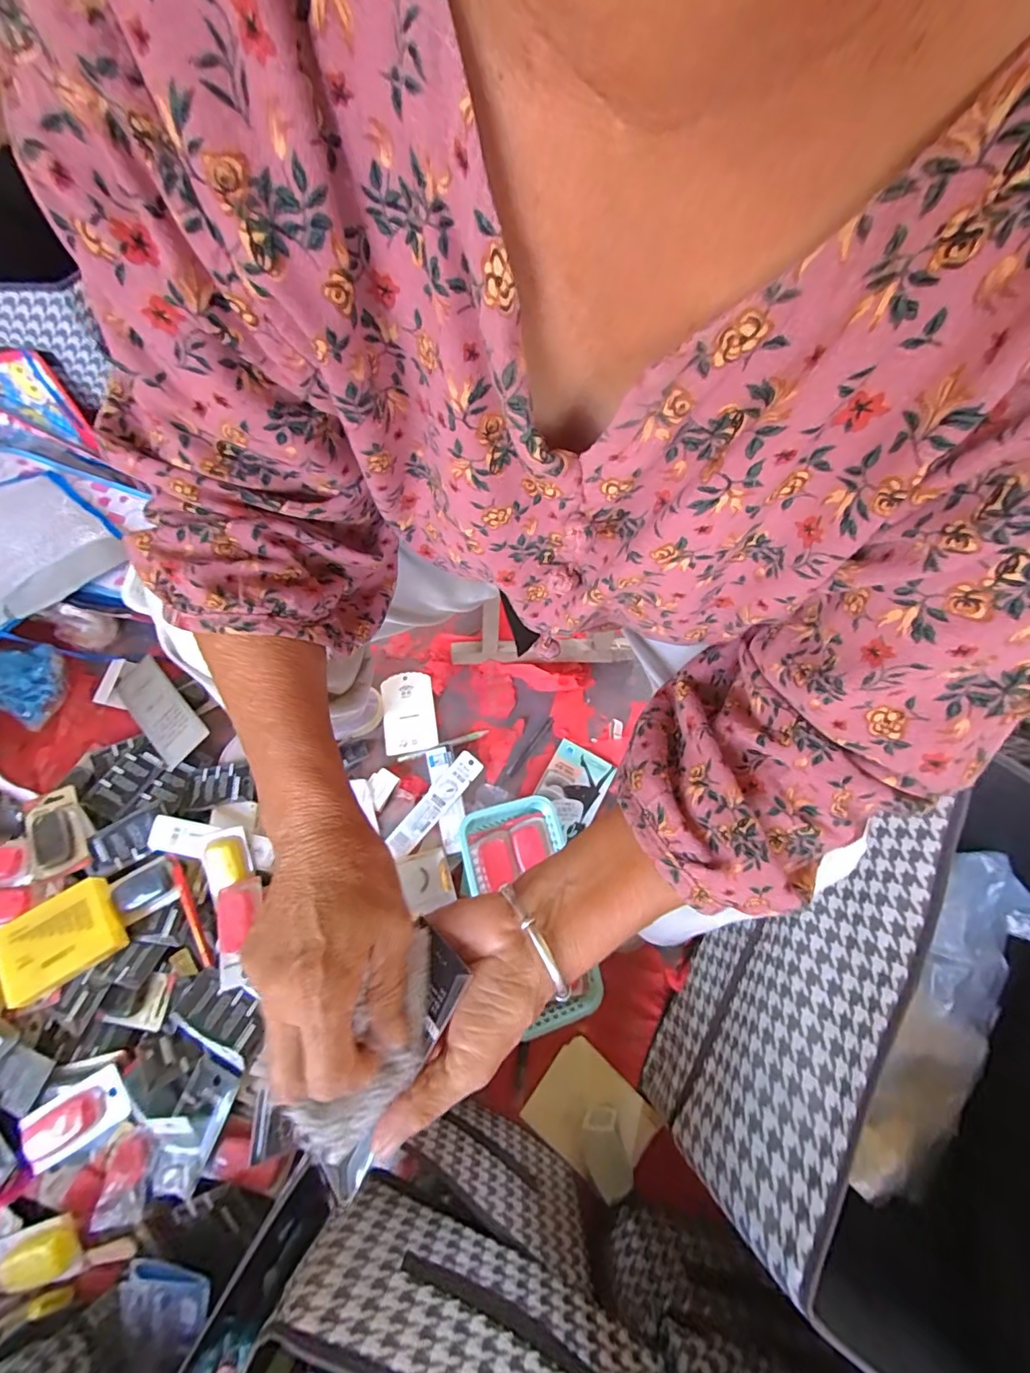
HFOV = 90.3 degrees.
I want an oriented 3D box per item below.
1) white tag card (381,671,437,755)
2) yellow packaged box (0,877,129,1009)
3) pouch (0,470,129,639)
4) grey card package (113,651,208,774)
[{"bbox_3d":[-0.160,0.037,0.771,0.075,0.004,0.124,-6,70,-10],"label":"white tag card"},{"bbox_3d":[-0.526,0.290,0.590,0.115,0.028,0.094,-27,71,-10],"label":"yellow packaged box"},{"bbox_3d":[-0.731,-0.192,0.733,0.202,0.030,0.258,42,63,-3],"label":"pouch"},{"bbox_3d":[-0.511,0.032,0.733,0.176,0.013,0.076,42,85,21],"label":"grey card package"}]

